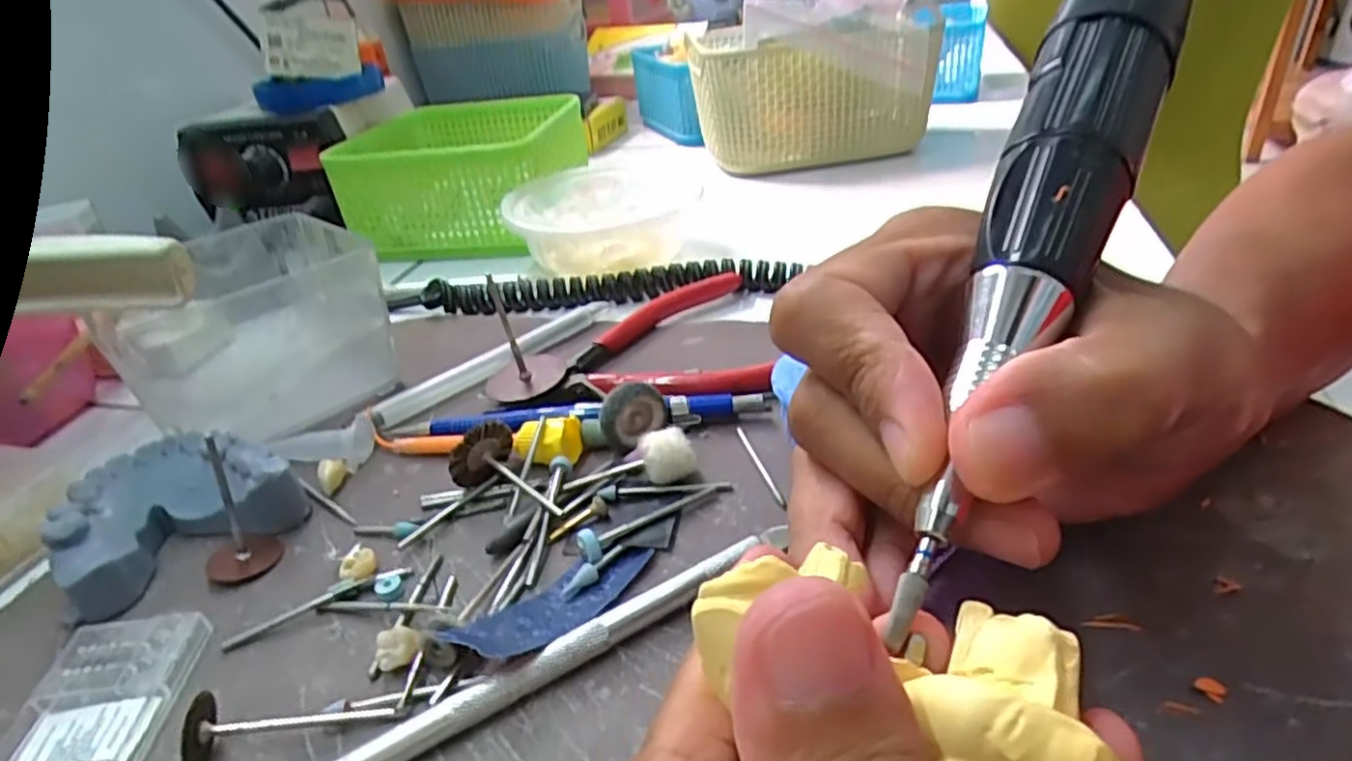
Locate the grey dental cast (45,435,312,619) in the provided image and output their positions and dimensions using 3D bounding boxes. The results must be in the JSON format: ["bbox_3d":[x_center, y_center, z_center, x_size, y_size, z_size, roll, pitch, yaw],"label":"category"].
[{"bbox_3d":[-0.160,0.039,0.238,0.063,0.022,0.050,-26,37,-28],"label":"grey dental cast"}]

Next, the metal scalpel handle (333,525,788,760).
[{"bbox_3d":[-0.022,0.066,0.184,0.121,0.009,0.007,-23,36,-24],"label":"metal scalpel handle"}]

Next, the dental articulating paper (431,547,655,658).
[{"bbox_3d":[-0.032,0.057,0.195,0.021,0.011,0.055,21,41,36],"label":"dental articulating paper"}]

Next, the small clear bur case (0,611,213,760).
[{"bbox_3d":[-0.144,0.080,0.185,0.034,0.008,0.045,-7,32,0],"label":"small clear bur case"}]

